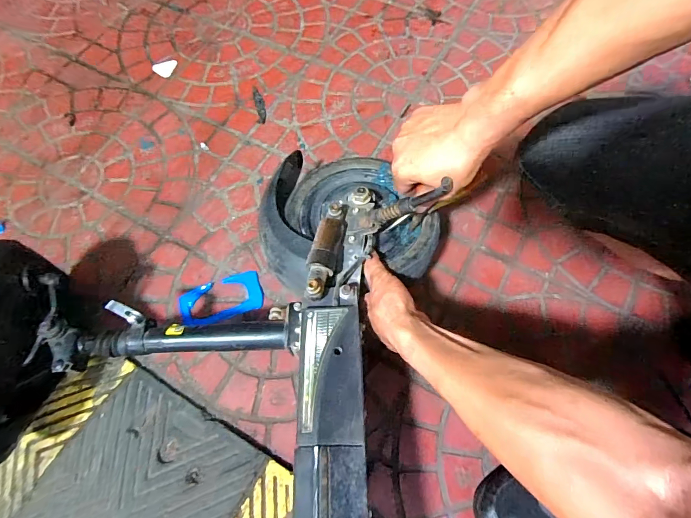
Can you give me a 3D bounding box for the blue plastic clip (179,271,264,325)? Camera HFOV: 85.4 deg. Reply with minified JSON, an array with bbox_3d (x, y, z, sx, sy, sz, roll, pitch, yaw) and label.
[{"bbox_3d":[-0.210,0.069,0.632,0.137,0.009,0.072,-20,67,-6],"label":"blue plastic clip"}]

